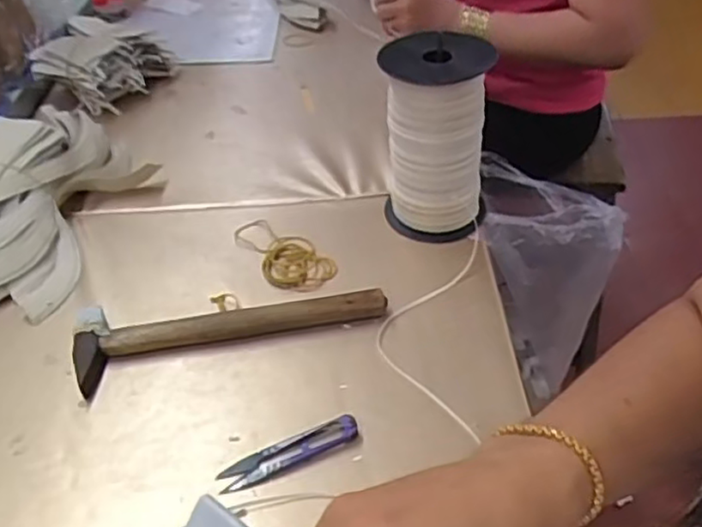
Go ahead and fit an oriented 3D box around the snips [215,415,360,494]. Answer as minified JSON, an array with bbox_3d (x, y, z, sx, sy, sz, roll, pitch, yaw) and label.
[{"bbox_3d":[-0.043,0.131,0.471,0.100,0.011,0.025,-17,44,-16],"label":"snips"}]

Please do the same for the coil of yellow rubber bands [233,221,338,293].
[{"bbox_3d":[-0.065,-0.010,0.635,0.060,0.006,0.114,-27,47,-25],"label":"coil of yellow rubber bands"}]

